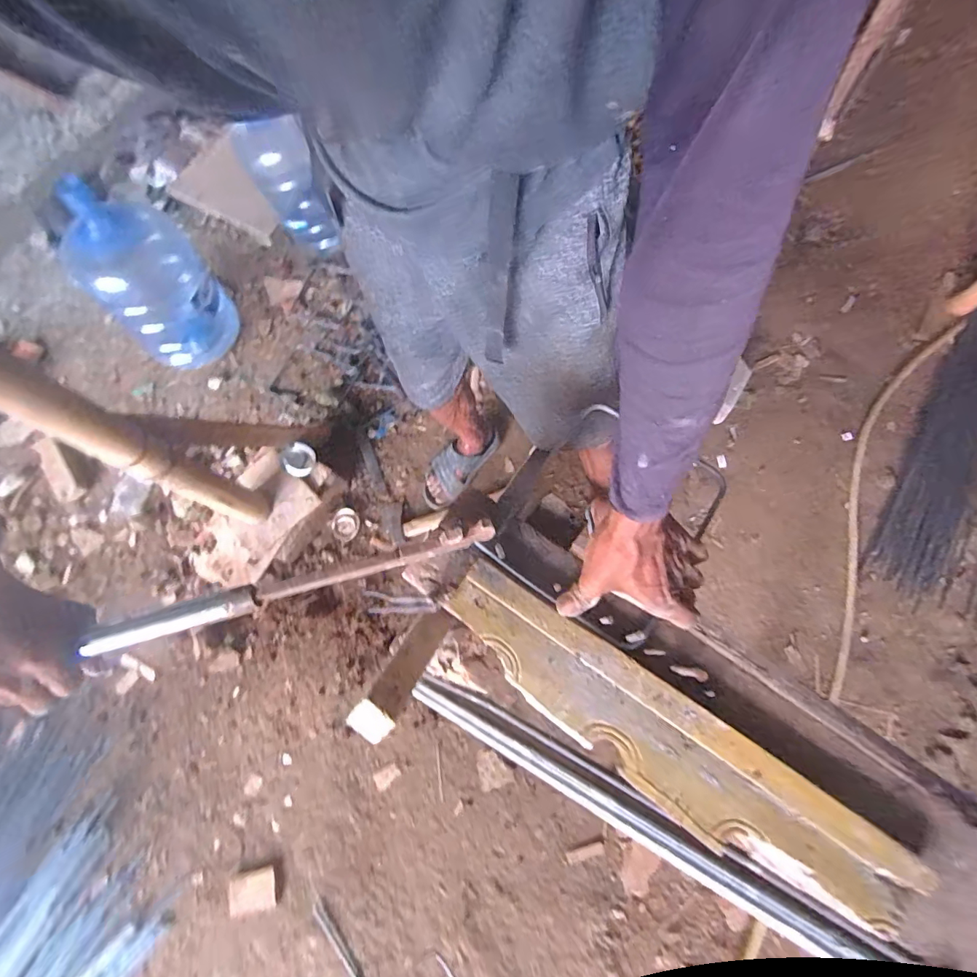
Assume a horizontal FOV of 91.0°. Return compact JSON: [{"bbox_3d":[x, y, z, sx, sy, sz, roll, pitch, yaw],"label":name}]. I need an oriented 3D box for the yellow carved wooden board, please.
[{"bbox_3d":[0.142,0.212,0.411,0.420,0.020,0.087,32,76,11],"label":"yellow carved wooden board"}]

